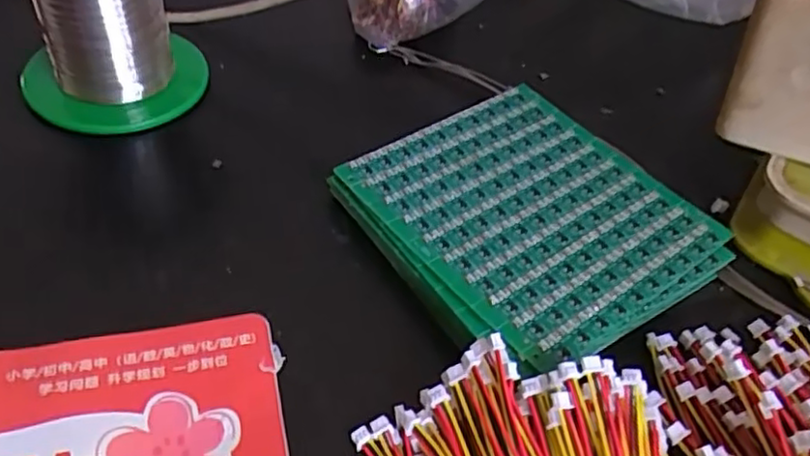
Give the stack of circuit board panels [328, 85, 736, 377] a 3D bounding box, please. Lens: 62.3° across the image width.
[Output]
[{"bbox_3d":[0.041,-0.003,0.224,0.095,0.013,0.098,-26,57,-25],"label":"stack of circuit board panels"}]

